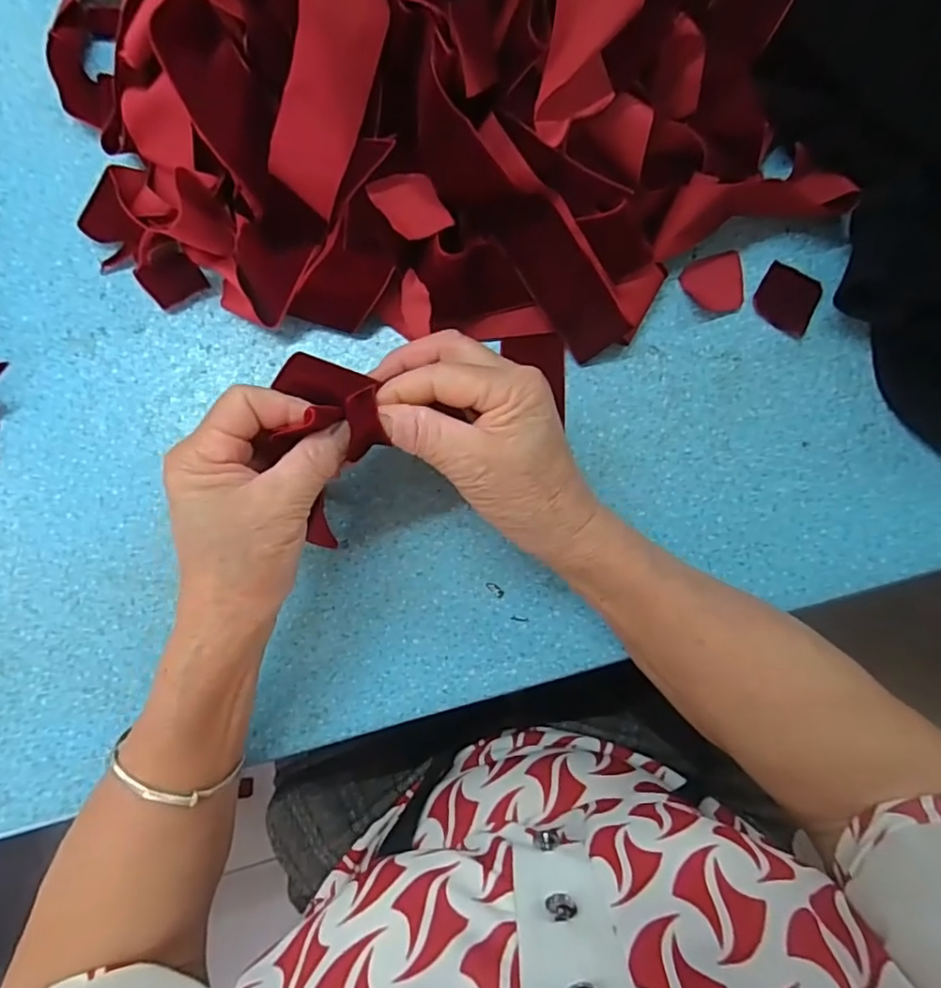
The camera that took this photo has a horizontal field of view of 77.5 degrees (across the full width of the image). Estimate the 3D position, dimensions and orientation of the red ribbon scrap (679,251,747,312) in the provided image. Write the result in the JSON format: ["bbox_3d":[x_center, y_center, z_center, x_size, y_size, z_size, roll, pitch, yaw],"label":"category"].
[{"bbox_3d":[0.141,-0.121,0.339,0.034,0.004,0.034,-8,86,3],"label":"red ribbon scrap"}]

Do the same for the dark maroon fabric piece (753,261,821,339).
[{"bbox_3d":[0.181,-0.112,0.335,0.033,0.004,0.034,29,89,5],"label":"dark maroon fabric piece"}]

